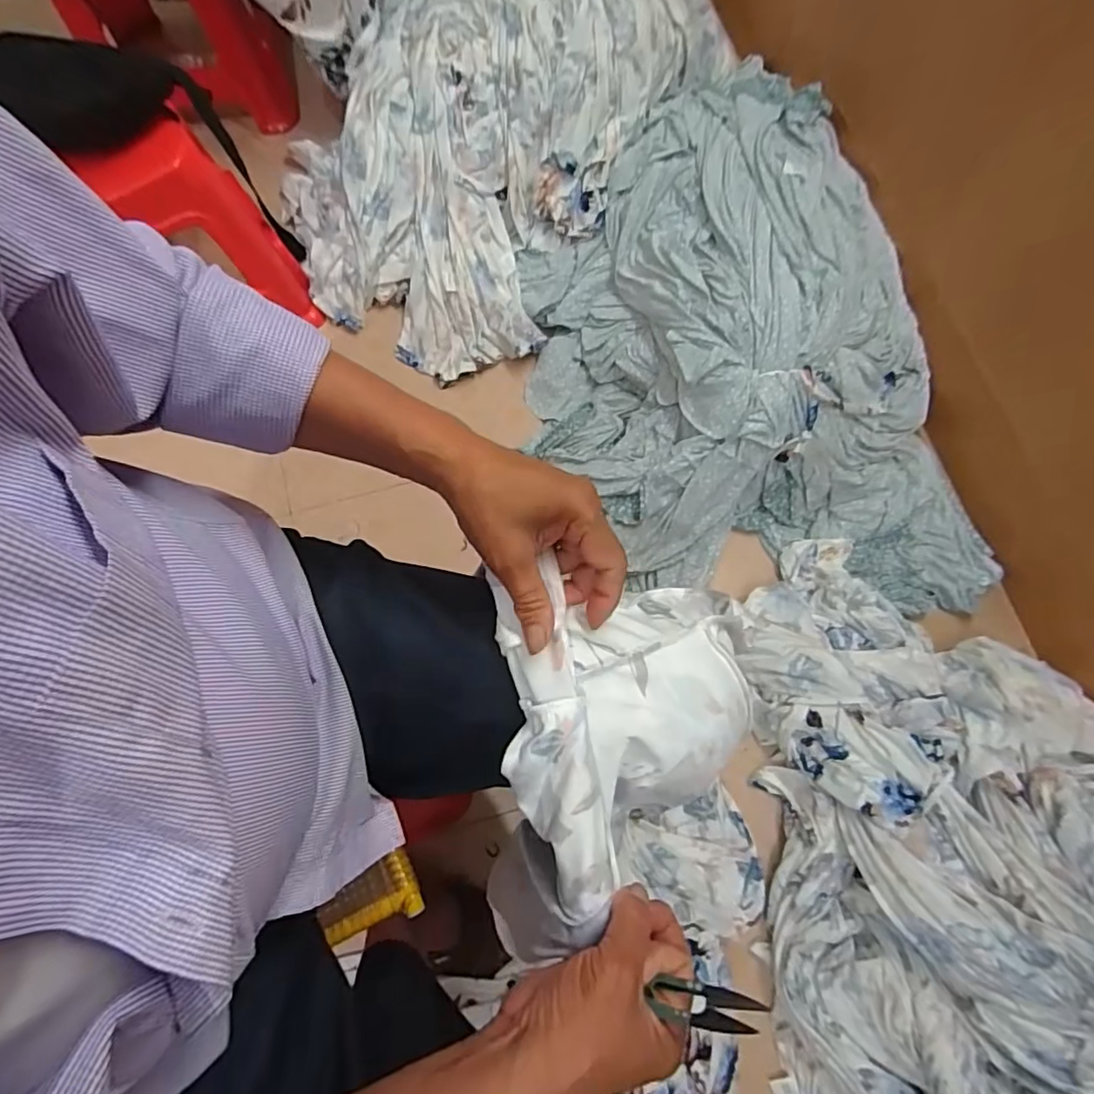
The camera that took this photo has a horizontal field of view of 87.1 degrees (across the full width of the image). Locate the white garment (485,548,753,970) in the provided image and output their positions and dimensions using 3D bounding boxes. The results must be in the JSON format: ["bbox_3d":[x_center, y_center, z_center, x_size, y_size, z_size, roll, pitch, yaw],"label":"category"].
[{"bbox_3d":[0.049,0.131,0.369,0.162,0.094,0.223,0,73,-1],"label":"white garment"}]

